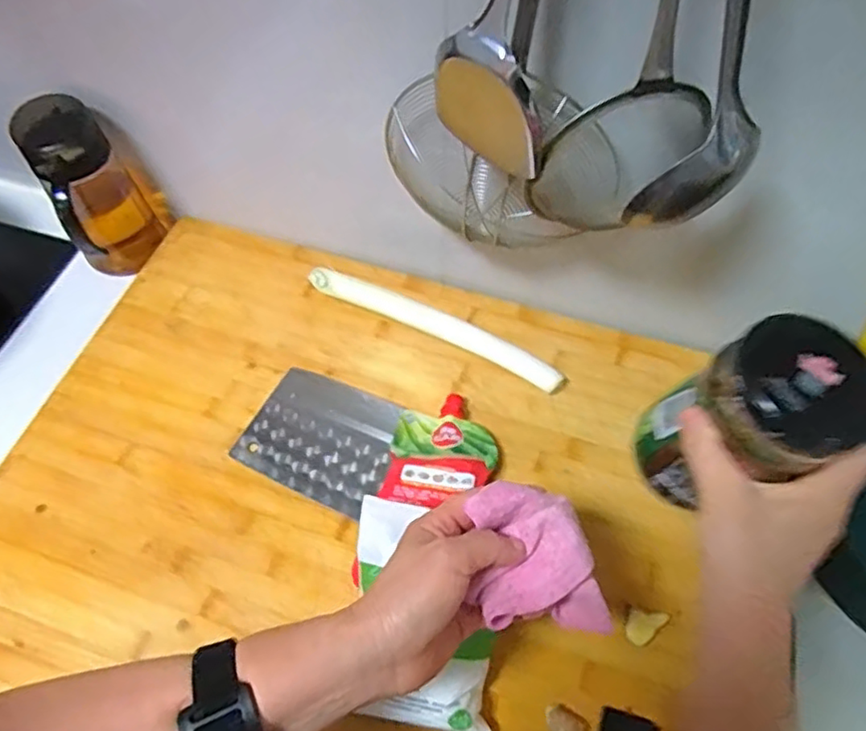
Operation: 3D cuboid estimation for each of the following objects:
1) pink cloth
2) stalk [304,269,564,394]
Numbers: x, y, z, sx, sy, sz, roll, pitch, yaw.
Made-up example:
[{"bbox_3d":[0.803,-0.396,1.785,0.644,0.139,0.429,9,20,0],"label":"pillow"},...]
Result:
[{"bbox_3d":[0.064,0.117,0.398,0.080,0.050,0.078,-2,58,0],"label":"pink cloth"},{"bbox_3d":[0.003,-0.043,0.635,0.267,0.018,0.038,24,61,15],"label":"stalk"}]

